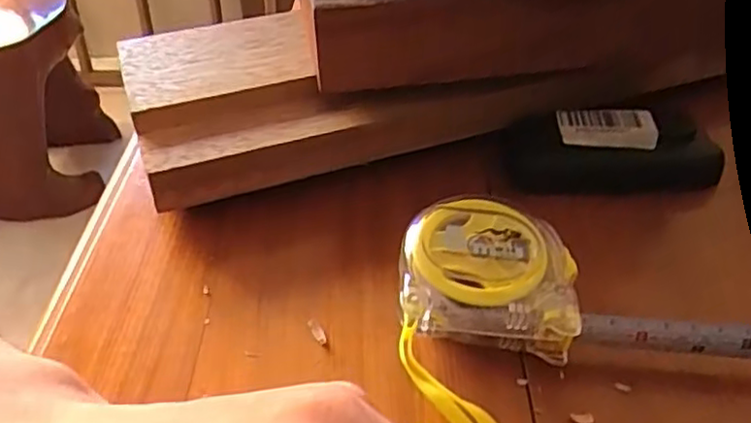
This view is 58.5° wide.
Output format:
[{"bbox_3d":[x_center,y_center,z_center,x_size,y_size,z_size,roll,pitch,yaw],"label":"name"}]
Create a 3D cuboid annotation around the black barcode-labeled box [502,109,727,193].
[{"bbox_3d":[0.124,-0.032,0.353,0.112,0.034,0.028,-2,40,0],"label":"black barcode-labeled box"}]

